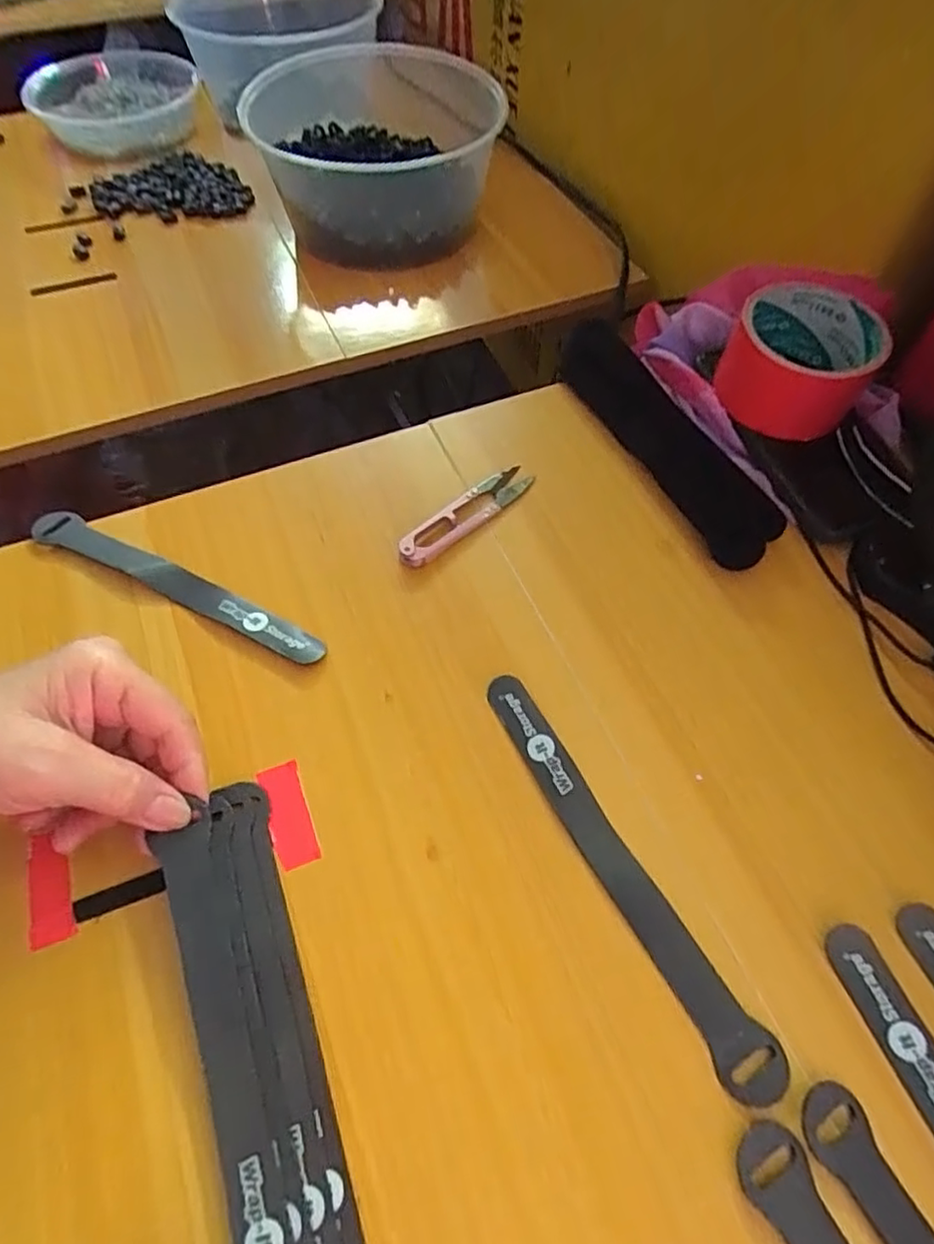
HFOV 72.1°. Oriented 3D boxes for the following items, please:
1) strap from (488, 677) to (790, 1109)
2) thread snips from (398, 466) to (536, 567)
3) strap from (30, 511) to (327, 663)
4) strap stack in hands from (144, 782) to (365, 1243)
[{"bbox_3d":[0.064,0.105,0.283,0.023,0.005,0.194,-27,62,-16],"label":"strap"},{"bbox_3d":[-0.001,-0.068,0.385,0.102,0.011,0.023,-39,66,-22],"label":"thread snips"},{"bbox_3d":[-0.164,-0.022,0.361,0.194,0.007,0.021,23,61,14],"label":"strap"},{"bbox_3d":[-0.084,0.162,0.250,0.049,0.015,0.192,-20,59,-12],"label":"strap stack in hands"}]

